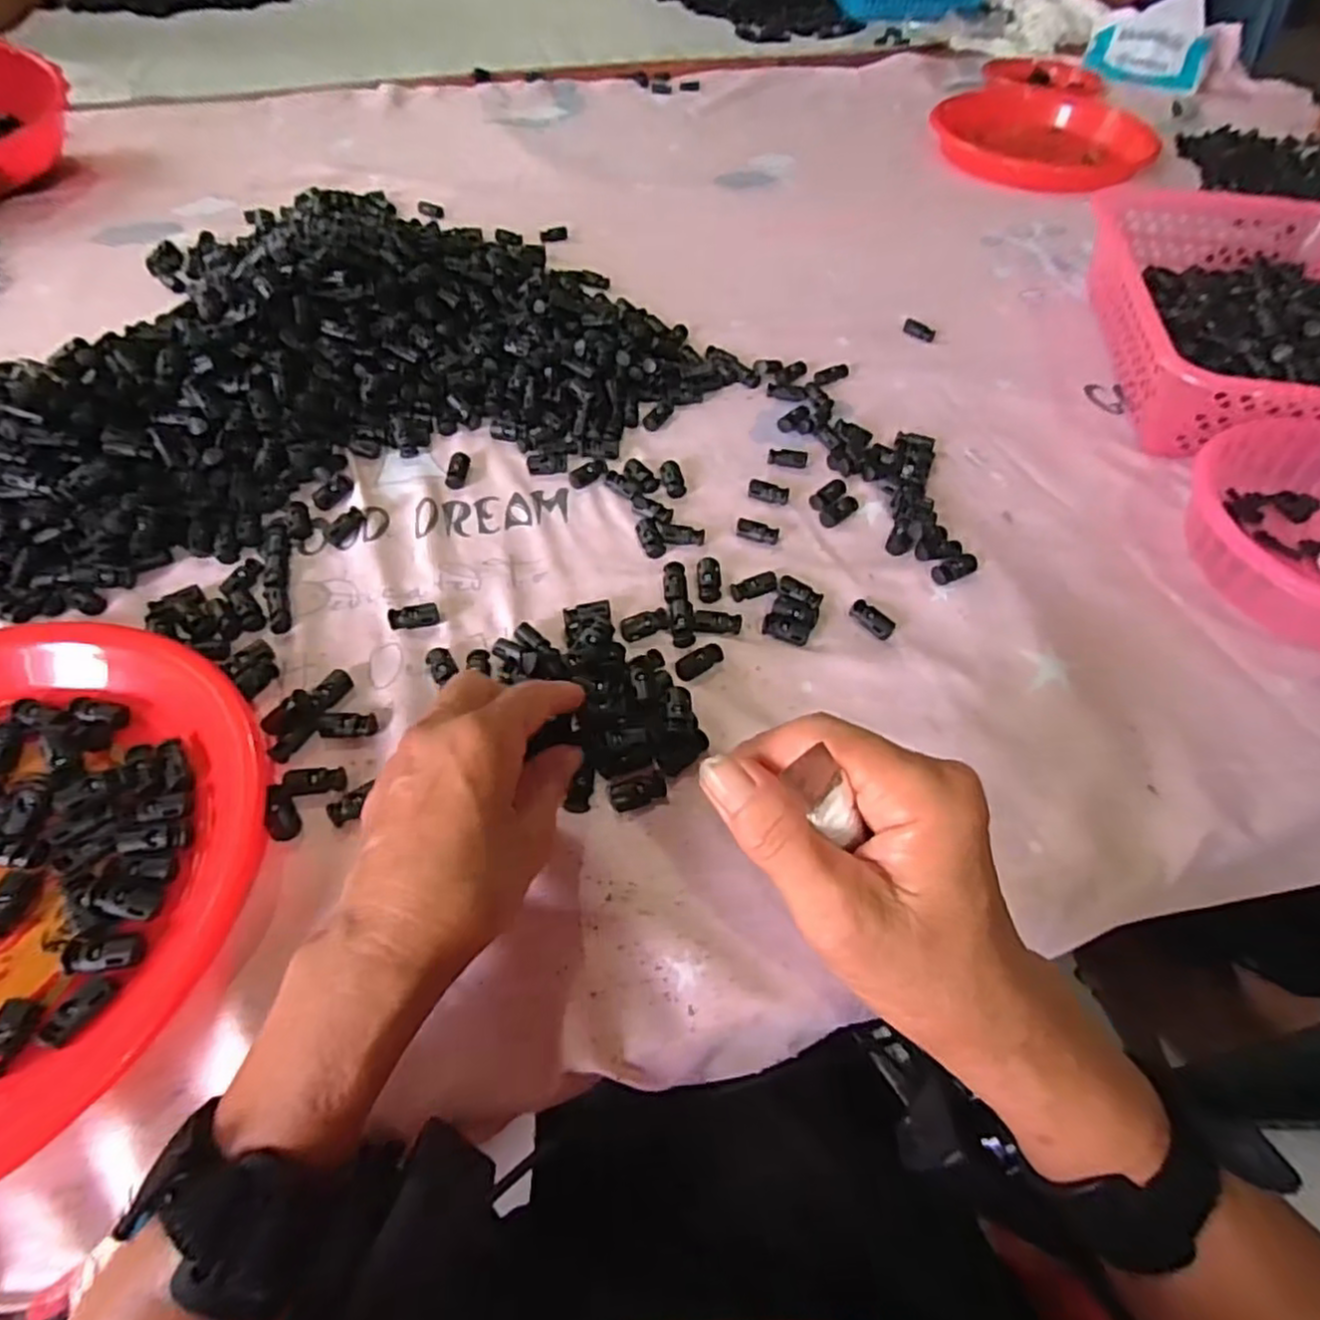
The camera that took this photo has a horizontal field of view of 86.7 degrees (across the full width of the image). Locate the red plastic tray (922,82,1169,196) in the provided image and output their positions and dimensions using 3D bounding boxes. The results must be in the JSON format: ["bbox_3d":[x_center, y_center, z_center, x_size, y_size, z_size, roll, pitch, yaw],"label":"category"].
[{"bbox_3d":[0.447,-0.619,0.827,0.238,0.038,0.189,33,60,17],"label":"red plastic tray"}]

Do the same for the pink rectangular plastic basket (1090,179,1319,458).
[{"bbox_3d":[0.459,-0.266,0.555,0.208,0.086,0.297,9,56,3],"label":"pink rectangular plastic basket"}]

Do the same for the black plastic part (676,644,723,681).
[{"bbox_3d":[0.022,0.001,0.389,0.029,0.006,0.013,-32,63,-22],"label":"black plastic part"}]

